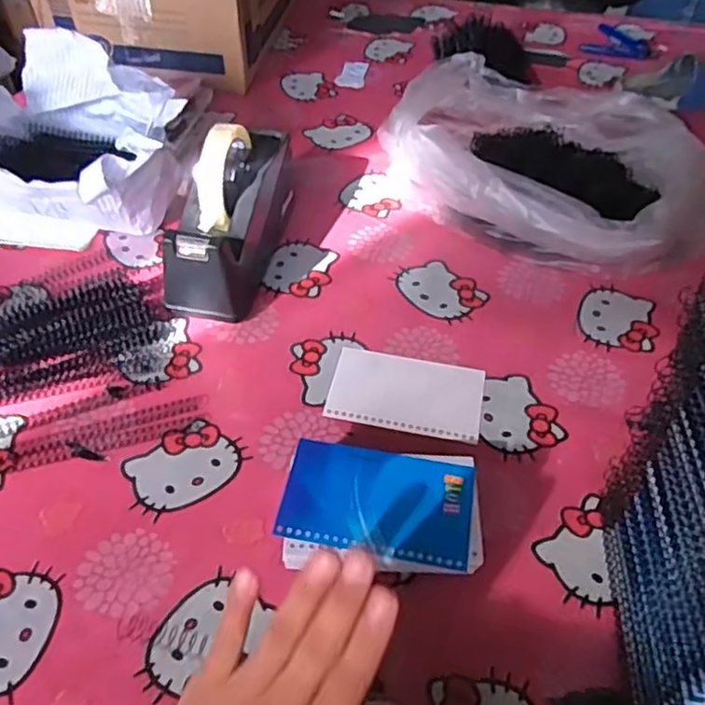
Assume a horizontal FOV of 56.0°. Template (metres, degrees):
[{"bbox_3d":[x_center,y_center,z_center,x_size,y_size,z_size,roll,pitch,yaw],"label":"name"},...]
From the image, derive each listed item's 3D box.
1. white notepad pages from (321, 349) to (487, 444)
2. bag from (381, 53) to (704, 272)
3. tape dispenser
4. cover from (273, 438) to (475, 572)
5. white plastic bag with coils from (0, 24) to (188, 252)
[{"bbox_3d":[0.046,0.034,0.567,0.128,0.005,0.078,10,50,8],"label":"white notepad pages"},{"bbox_3d":[0.206,-0.199,0.718,0.316,0.096,0.279,14,49,11],"label":"bag"},{"bbox_3d":[-0.116,-0.136,0.637,0.074,0.123,0.199,9,49,6],"label":"tape dispenser"},{"bbox_3d":[0.017,0.102,0.457,0.127,0.007,0.078,9,49,7],"label":"cover"},{"bbox_3d":[-0.283,-0.217,0.693,0.212,0.126,0.168,17,50,13],"label":"white plastic bag with coils"}]

